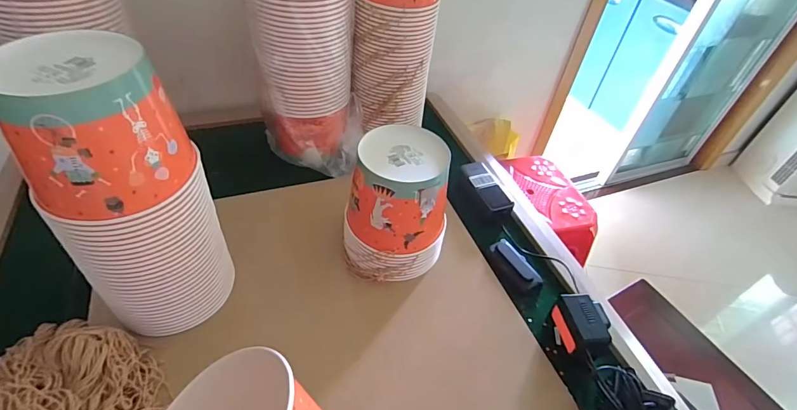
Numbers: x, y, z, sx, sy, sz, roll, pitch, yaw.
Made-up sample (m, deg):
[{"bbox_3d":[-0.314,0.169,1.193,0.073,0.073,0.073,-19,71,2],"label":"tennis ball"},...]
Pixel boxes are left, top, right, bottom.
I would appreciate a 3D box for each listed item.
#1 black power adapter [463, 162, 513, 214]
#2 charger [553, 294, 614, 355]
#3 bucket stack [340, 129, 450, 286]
[{"bbox_3d":[0.171,-0.030,0.805,0.065,0.037,0.139,-11,48,-18],"label":"black power adapter"},{"bbox_3d":[0.263,0.179,0.589,0.055,0.068,0.078,-3,46,-11],"label":"charger"},{"bbox_3d":[0.000,0.001,0.625,0.151,0.188,0.148,12,45,4],"label":"bucket stack"}]

